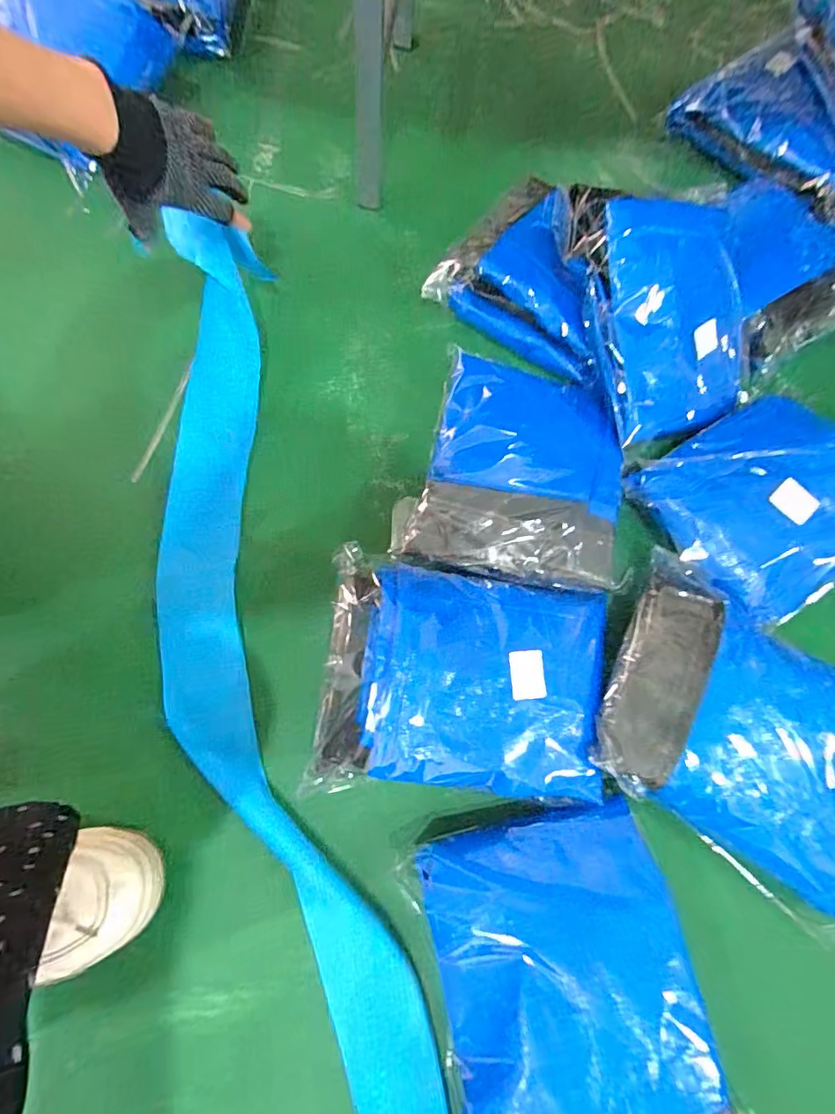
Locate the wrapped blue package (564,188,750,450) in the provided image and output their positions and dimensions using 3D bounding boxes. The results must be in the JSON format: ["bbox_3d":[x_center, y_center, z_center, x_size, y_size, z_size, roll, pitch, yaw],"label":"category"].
[{"bbox_3d":[0.279,-0.259,0.543,0.196,0.054,0.249,-13,98,-16],"label":"wrapped blue package"}]

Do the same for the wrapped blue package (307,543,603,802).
[{"bbox_3d":[0.044,0.097,0.430,0.241,0.055,0.189,5,69,1],"label":"wrapped blue package"}]

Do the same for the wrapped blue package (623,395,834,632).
[{"bbox_3d":[0.357,-0.055,0.516,0.207,0.055,0.196,-30,73,-12],"label":"wrapped blue package"}]

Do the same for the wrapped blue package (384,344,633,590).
[{"bbox_3d":[0.103,-0.098,0.536,0.211,0.048,0.258,9,68,6],"label":"wrapped blue package"}]

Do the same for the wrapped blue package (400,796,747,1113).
[{"bbox_3d":[0.112,0.337,0.384,0.196,0.066,0.247,-11,70,-5],"label":"wrapped blue package"}]

